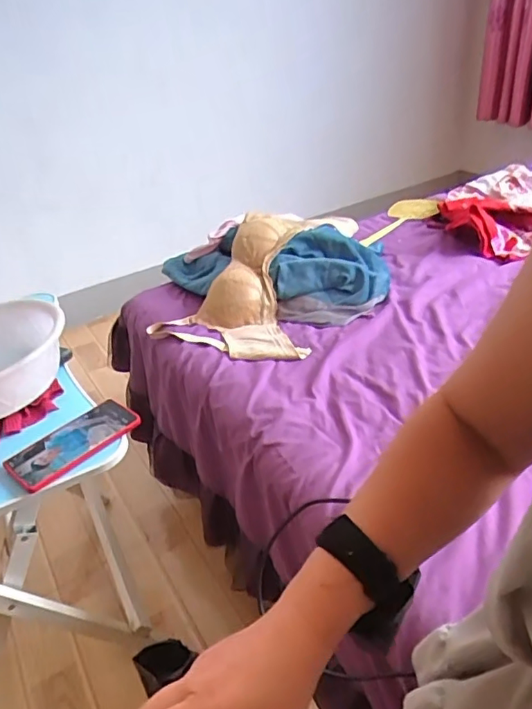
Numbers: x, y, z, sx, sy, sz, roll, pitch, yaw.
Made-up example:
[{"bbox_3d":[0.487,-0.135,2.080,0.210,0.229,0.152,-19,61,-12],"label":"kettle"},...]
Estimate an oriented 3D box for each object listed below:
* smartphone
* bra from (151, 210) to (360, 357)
[{"bbox_3d":[-0.260,0.116,0.714,0.166,0.008,0.085,-31,43,-31],"label":"smartphone"},{"bbox_3d":[-0.021,-0.184,1.131,0.349,0.159,0.469,4,35,17],"label":"bra"}]

